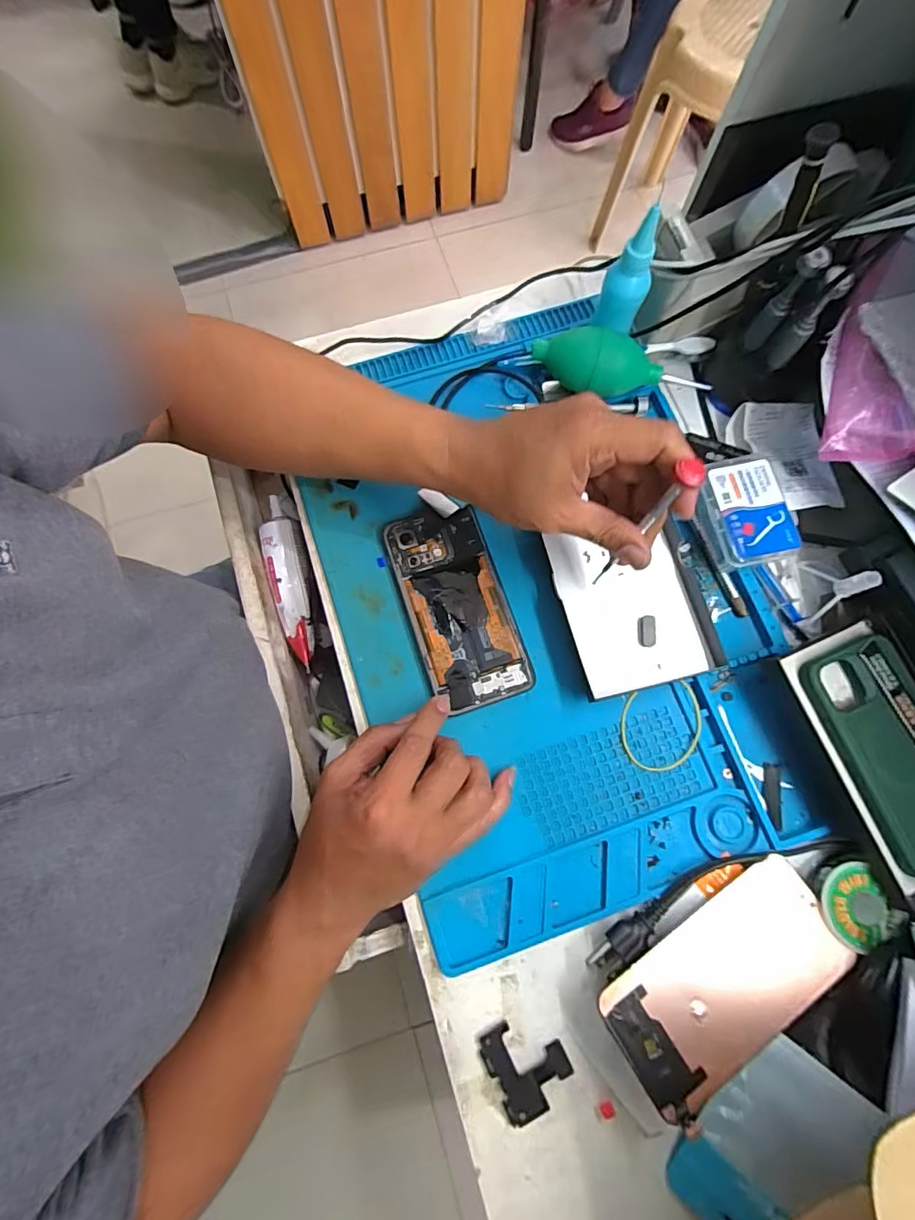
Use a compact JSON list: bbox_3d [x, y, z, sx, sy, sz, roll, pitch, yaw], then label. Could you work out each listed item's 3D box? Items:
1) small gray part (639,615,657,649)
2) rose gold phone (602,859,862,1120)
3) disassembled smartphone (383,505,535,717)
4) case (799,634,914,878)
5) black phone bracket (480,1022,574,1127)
[{"bbox_3d":[0.143,0.016,0.372,0.013,0.005,0.024,-1,77,1],"label":"small gray part"},{"bbox_3d":[0.169,0.231,0.312,0.154,0.010,0.074,-30,67,-13],"label":"rose gold phone"},{"bbox_3d":[0.000,-0.004,0.388,0.076,0.006,0.159,-21,77,-4],"label":"disassembled smartphone"},{"bbox_3d":[0.295,0.095,0.332,0.075,0.008,0.148,-21,77,-4],"label":"case"},{"bbox_3d":[0.045,0.292,0.319,0.048,0.007,0.054,-26,78,-5],"label":"black phone bracket"}]

